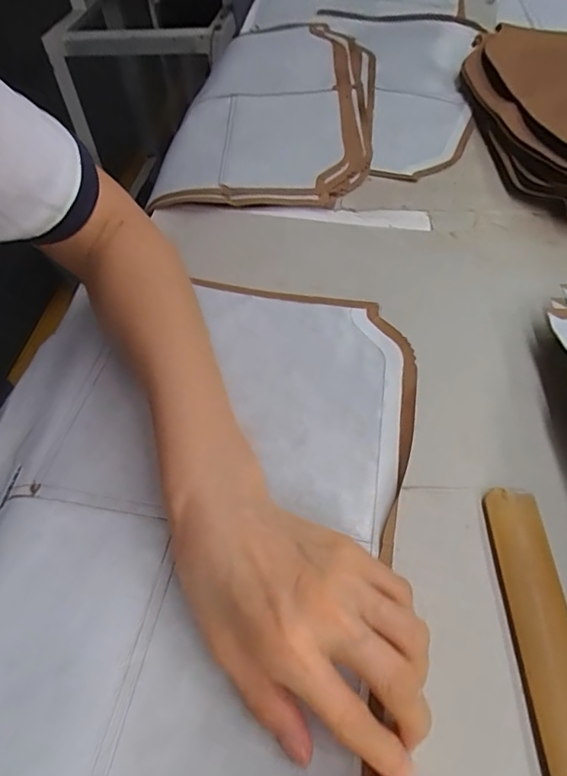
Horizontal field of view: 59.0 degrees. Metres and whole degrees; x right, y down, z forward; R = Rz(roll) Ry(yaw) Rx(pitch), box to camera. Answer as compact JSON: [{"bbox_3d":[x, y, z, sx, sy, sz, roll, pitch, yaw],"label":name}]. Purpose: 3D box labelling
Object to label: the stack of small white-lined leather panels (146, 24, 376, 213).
[{"bbox_3d":[0.006,-0.371,0.632,0.212,0.029,0.482,4,53,7],"label":"stack of small white-lined leather panels"}]

